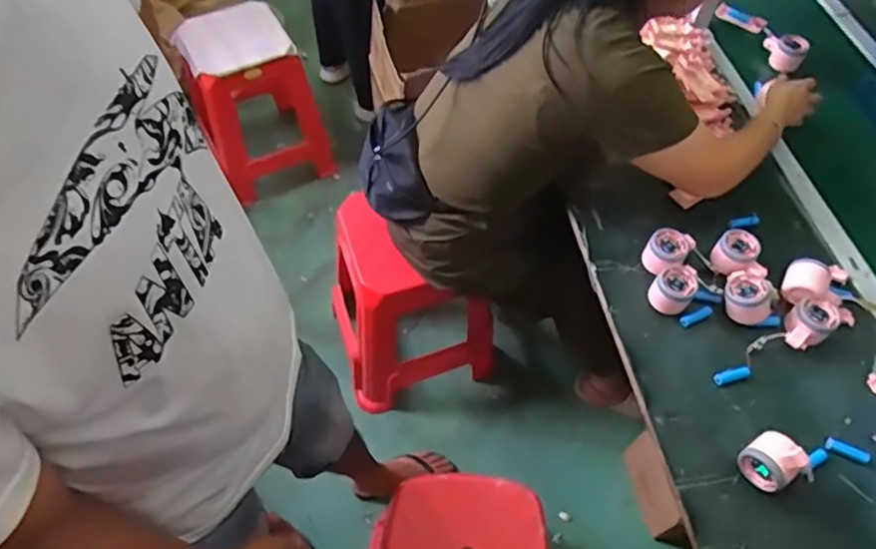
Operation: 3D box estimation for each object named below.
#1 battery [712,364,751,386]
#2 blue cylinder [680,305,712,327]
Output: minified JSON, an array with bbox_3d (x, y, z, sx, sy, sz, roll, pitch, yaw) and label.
[{"bbox_3d":[0.418,0.142,0.861,0.056,0.012,0.019,-14,58,-11],"label":"battery"},{"bbox_3d":[0.386,0.062,0.904,0.052,0.011,0.016,-21,59,-15],"label":"blue cylinder"}]

